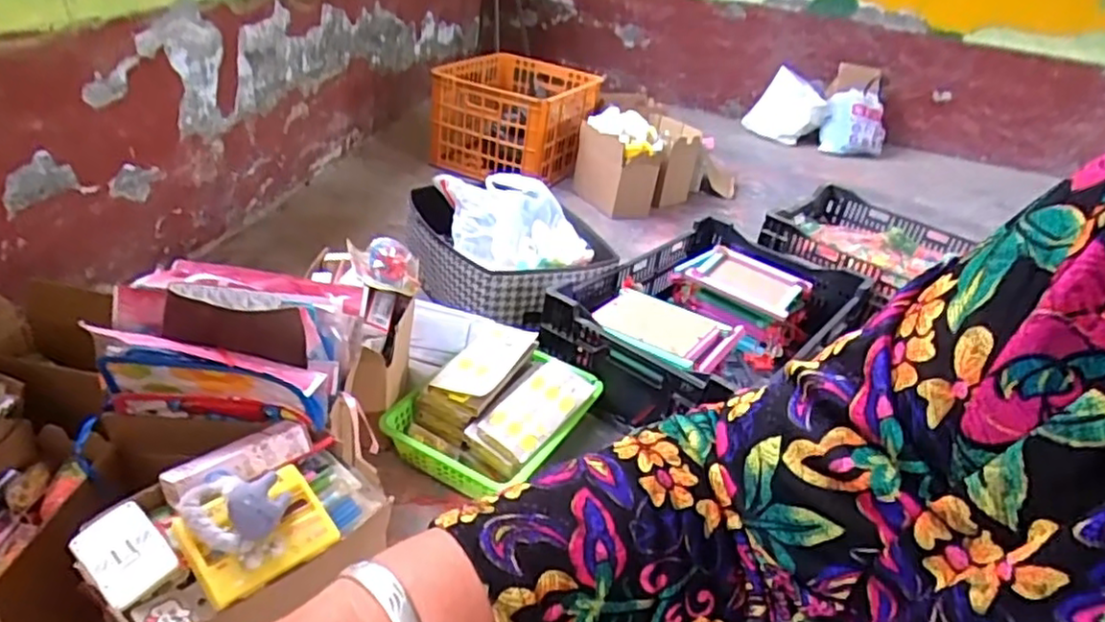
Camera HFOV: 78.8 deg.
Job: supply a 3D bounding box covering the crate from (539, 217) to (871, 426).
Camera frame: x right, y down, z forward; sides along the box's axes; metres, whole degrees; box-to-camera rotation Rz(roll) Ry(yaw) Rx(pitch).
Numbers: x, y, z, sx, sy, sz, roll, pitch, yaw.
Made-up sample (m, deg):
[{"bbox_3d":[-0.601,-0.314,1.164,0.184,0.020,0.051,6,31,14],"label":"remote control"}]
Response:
[{"bbox_3d":[0.313,0.031,1.331,0.397,0.172,0.616,26,32,32],"label":"crate"}]

